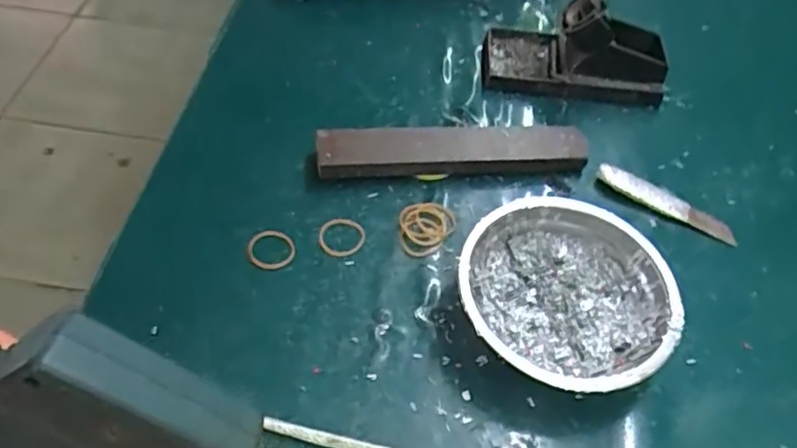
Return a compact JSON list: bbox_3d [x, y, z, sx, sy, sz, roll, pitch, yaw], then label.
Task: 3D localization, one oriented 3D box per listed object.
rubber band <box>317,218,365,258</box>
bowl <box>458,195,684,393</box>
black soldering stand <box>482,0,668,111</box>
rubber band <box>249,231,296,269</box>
[{"bbox_3d":[-0.038,0.008,0.417,0.030,0.004,0.030,2,52,-3],"label":"rubber band"},{"bbox_3d":[0.101,0.044,0.381,0.123,0.042,0.118,2,52,-3],"label":"bowl"},{"bbox_3d":[0.148,-0.147,0.521,0.147,0.065,0.079,10,52,3],"label":"black soldering stand"},{"bbox_3d":[-0.083,0.016,0.409,0.029,0.005,0.030,-11,54,-12],"label":"rubber band"}]

